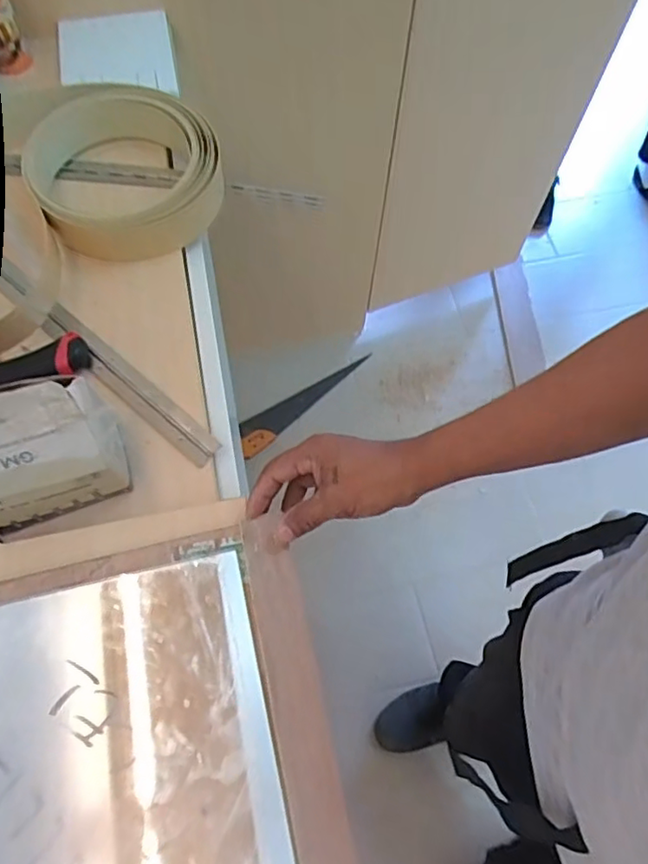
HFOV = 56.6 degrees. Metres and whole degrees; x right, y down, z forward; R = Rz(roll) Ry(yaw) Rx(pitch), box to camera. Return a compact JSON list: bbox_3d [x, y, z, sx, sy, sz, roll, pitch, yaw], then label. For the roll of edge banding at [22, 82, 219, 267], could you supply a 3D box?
[{"bbox_3d":[-0.228,-0.305,0.704,0.206,0.063,0.241,-22,67,-11],"label":"roll of edge banding"}]

